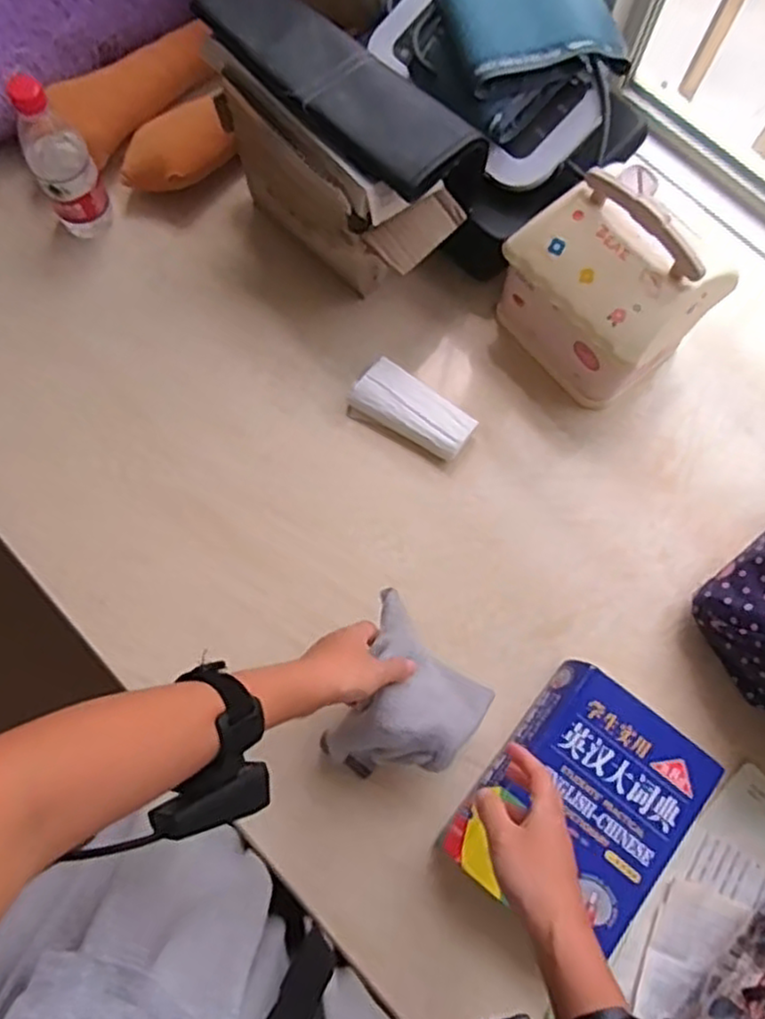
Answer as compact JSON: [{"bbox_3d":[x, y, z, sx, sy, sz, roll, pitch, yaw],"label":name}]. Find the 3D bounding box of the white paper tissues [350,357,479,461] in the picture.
[{"bbox_3d":[0.033,-0.103,0.760,0.129,0.034,0.057,31,75,8],"label":"white paper tissues"}]

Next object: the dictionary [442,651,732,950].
[{"bbox_3d":[0.181,0.254,0.637,0.159,0.060,0.186,38,76,9],"label":"dictionary"}]

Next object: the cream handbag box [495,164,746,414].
[{"bbox_3d":[0.225,-0.225,0.726,0.138,0.181,0.177,-36,78,-11],"label":"cream handbag box"}]

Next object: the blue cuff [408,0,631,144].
[{"bbox_3d":[0.143,-0.483,0.724,0.198,0.067,0.160,-30,76,-10],"label":"blue cuff"}]

